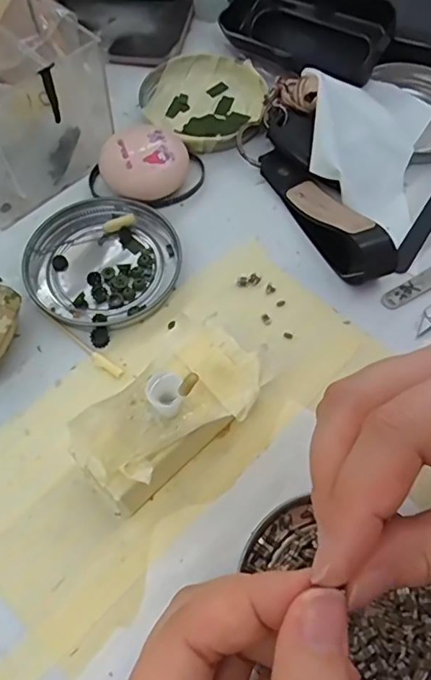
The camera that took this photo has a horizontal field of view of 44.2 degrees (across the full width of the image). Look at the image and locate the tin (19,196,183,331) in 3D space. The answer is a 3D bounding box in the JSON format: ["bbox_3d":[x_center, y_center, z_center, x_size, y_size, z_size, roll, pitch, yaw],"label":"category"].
[{"bbox_3d":[-0.059,-0.042,0.278,0.076,0.009,0.076,0,63,0],"label":"tin"}]

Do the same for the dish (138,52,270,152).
[{"bbox_3d":[-0.004,-0.151,0.334,0.072,0.015,0.081,-35,68,-16],"label":"dish"}]

